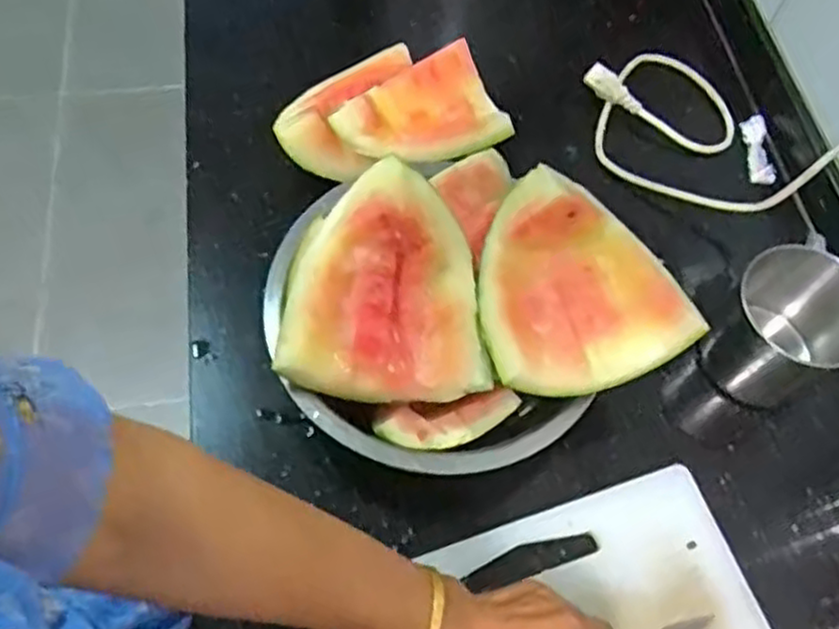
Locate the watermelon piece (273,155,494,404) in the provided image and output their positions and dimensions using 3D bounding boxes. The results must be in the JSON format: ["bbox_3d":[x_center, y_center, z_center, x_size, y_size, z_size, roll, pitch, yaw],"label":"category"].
[{"bbox_3d":[-0.024,-0.023,0.548,0.142,0.081,0.152,4,62,-1],"label":"watermelon piece"}]

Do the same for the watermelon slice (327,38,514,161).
[{"bbox_3d":[-0.005,-0.183,0.677,0.148,0.031,0.107,-21,66,-14],"label":"watermelon slice"}]

